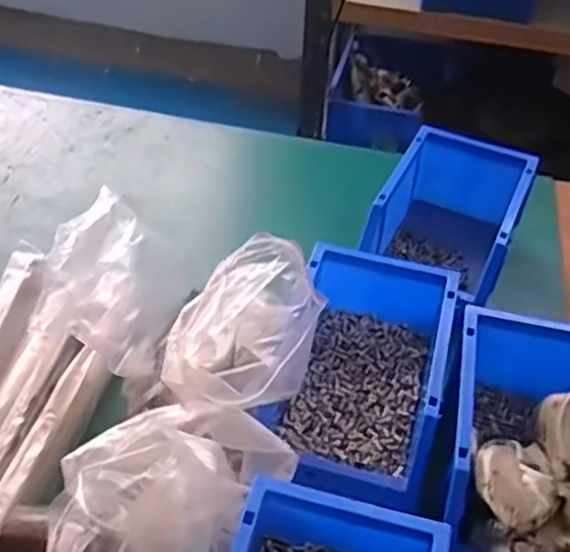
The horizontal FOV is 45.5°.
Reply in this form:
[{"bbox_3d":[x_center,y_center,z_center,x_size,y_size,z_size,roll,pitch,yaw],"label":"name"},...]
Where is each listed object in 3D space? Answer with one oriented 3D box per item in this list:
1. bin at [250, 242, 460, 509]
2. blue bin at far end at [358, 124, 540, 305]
[{"bbox_3d":[0.079,0.093,0.685,0.153,0.098,0.252,15,46,11],"label":"bin"},{"bbox_3d":[0.205,-0.066,0.857,0.157,0.124,0.218,21,47,16],"label":"blue bin at far end"}]

